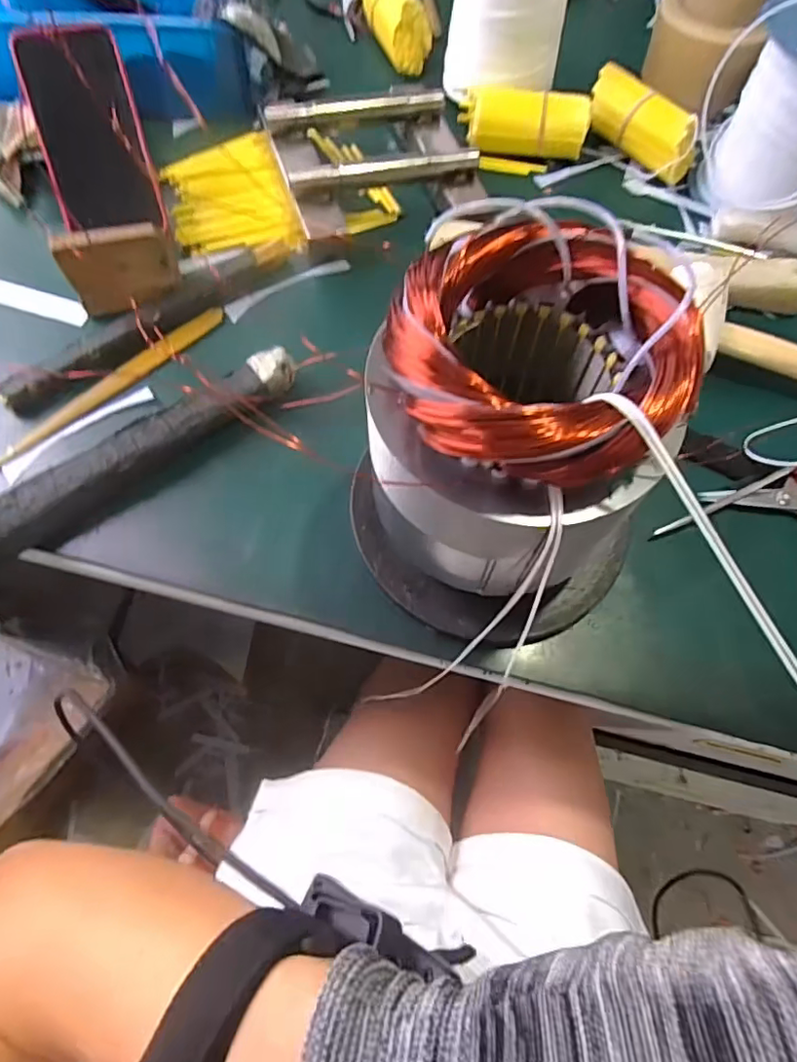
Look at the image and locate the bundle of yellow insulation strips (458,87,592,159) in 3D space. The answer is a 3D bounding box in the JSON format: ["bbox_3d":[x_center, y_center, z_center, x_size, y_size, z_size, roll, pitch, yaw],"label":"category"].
[{"bbox_3d":[0.128,-0.416,0.572,0.127,0.047,0.046,3,64,-1],"label":"bundle of yellow insulation strips"}]

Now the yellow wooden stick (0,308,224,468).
[{"bbox_3d":[-0.231,-0.122,0.454,0.016,0.008,0.213,42,70,16],"label":"yellow wooden stick"}]

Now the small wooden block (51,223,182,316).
[{"bbox_3d":[-0.228,-0.217,0.466,0.083,0.067,0.021,-14,66,-9],"label":"small wooden block"}]

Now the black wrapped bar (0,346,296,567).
[{"bbox_3d":[-0.201,-0.050,0.408,0.287,0.030,0.035,-35,70,-17],"label":"black wrapped bar"}]

